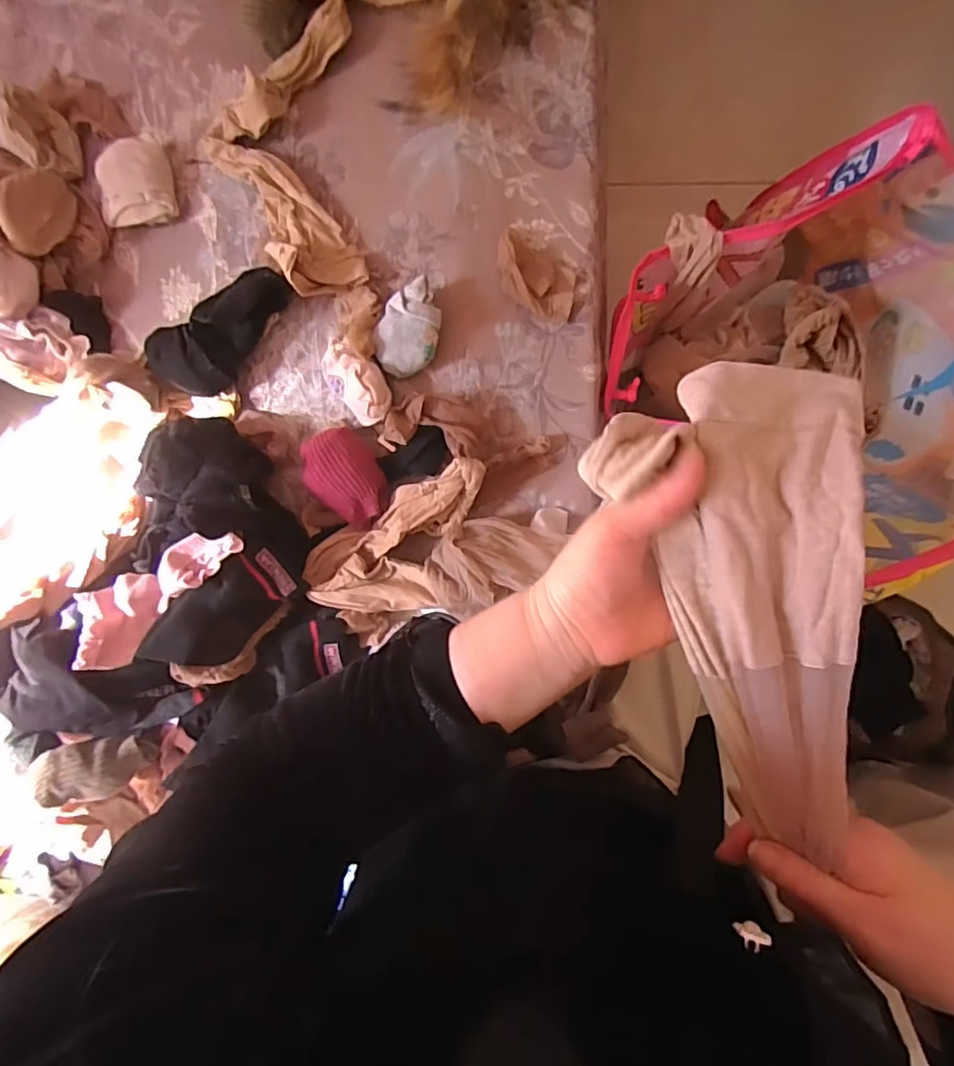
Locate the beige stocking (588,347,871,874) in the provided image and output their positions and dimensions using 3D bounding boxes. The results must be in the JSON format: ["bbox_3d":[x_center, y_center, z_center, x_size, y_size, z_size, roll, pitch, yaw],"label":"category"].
[{"bbox_3d":[0.131,0.042,0.261,0.116,0.038,0.231,-12,97,1],"label":"beige stocking"}]

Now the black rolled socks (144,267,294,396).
[{"bbox_3d":[-0.231,-0.186,0.523,0.065,0.051,0.138,44,90,2],"label":"black rolled socks"}]

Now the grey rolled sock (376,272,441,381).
[{"bbox_3d":[-0.060,-0.189,0.520,0.056,0.047,0.085,11,89,1],"label":"grey rolled sock"}]

